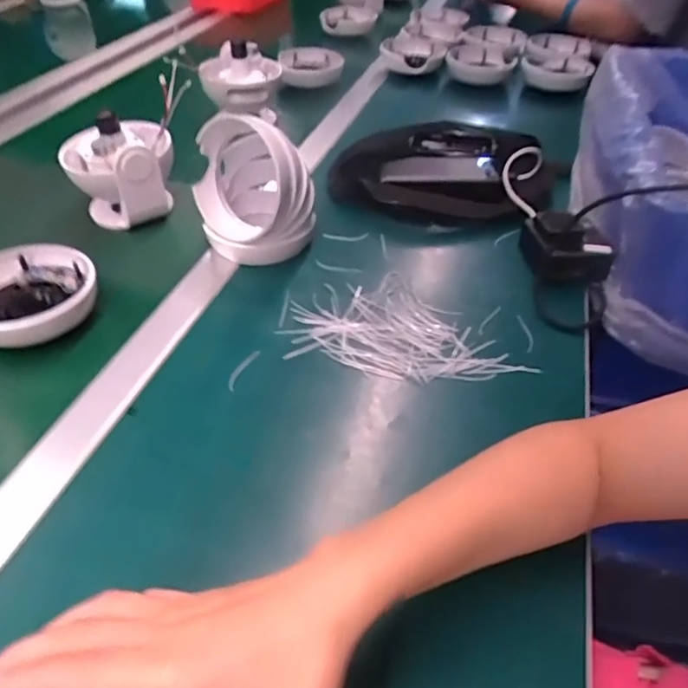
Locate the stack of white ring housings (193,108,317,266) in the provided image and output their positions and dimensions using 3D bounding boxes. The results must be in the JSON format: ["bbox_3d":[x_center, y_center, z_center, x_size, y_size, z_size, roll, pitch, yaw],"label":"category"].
[{"bbox_3d":[-0.093,-0.161,0.582,0.114,0.139,0.107,-8,42,-8],"label":"stack of white ring housings"}]

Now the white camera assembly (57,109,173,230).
[{"bbox_3d":[-0.248,-0.198,0.636,0.110,0.106,0.108,-15,43,-16],"label":"white camera assembly"}]

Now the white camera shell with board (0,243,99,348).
[{"bbox_3d":[-0.285,-0.043,0.510,0.105,0.038,0.115,0,41,0],"label":"white camera shell with board"}]

